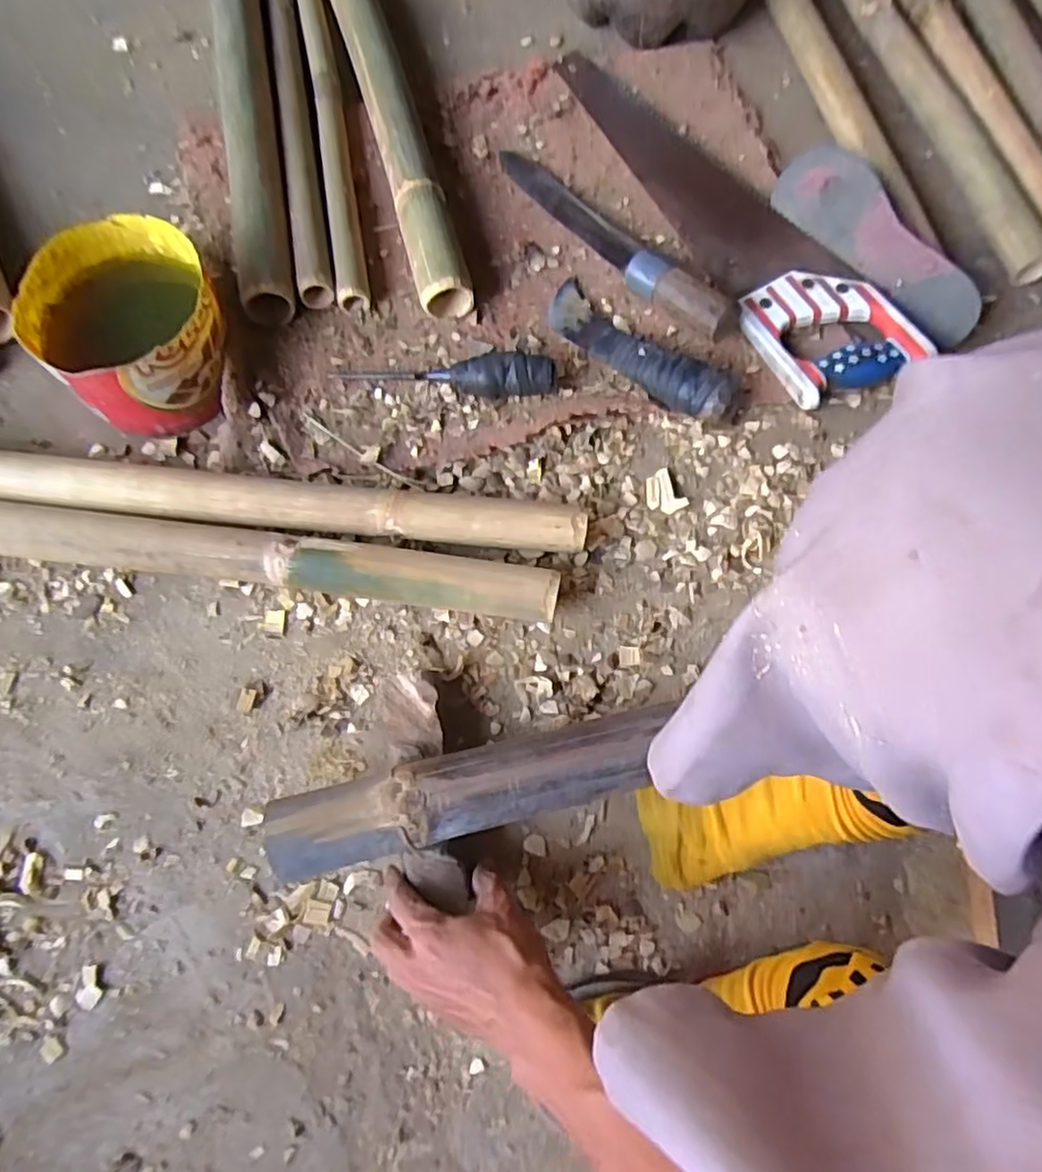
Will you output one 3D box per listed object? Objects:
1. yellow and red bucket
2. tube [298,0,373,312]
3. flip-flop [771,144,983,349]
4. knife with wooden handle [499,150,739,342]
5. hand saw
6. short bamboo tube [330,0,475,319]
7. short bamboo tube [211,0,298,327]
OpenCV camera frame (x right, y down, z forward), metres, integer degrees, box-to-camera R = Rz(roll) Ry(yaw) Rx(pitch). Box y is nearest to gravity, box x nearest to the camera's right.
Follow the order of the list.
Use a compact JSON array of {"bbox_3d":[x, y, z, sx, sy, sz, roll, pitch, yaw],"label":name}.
[{"bbox_3d":[-0.332,-0.225,0.607,0.157,0.095,0.151,0,69,0],"label":"yellow and red bucket"},{"bbox_3d":[-0.222,-0.569,0.764,0.034,0.027,0.671,-11,69,-5],"label":"tube"},{"bbox_3d":[0.337,-0.325,0.654,0.076,0.026,0.235,-38,74,14],"label":"flip-flop"},{"bbox_3d":[0.085,-0.344,0.666,0.042,0.047,0.322,-36,73,-13],"label":"knife with wooden handle"},{"bbox_3d":[0.195,-0.390,0.693,0.117,0.037,0.512,-25,71,-10],"label":"hand saw"},{"bbox_3d":[-0.158,-0.559,0.746,0.050,0.057,0.664,-15,70,-6],"label":"short bamboo tube"},{"bbox_3d":[-0.298,-0.555,0.747,0.061,0.057,0.653,-12,69,-5],"label":"short bamboo tube"}]

